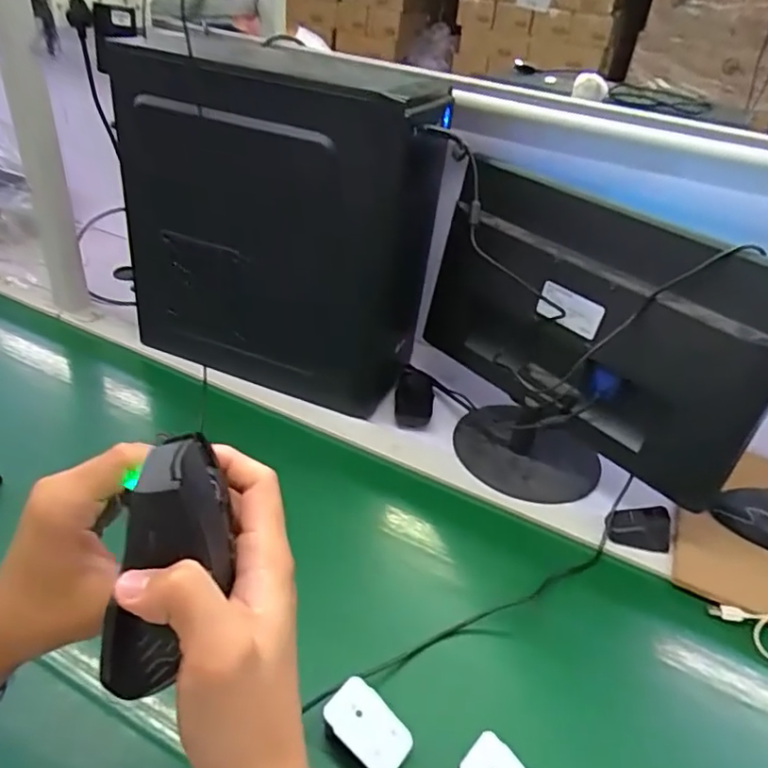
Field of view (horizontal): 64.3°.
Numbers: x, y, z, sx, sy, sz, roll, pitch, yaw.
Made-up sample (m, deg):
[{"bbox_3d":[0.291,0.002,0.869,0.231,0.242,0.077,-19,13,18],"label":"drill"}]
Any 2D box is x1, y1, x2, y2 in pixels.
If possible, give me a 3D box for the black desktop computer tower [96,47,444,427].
[{"bbox_3d":[-0.146,-0.209,0.831,0.403,0.396,0.184,18,38,16],"label":"black desktop computer tower"}]

